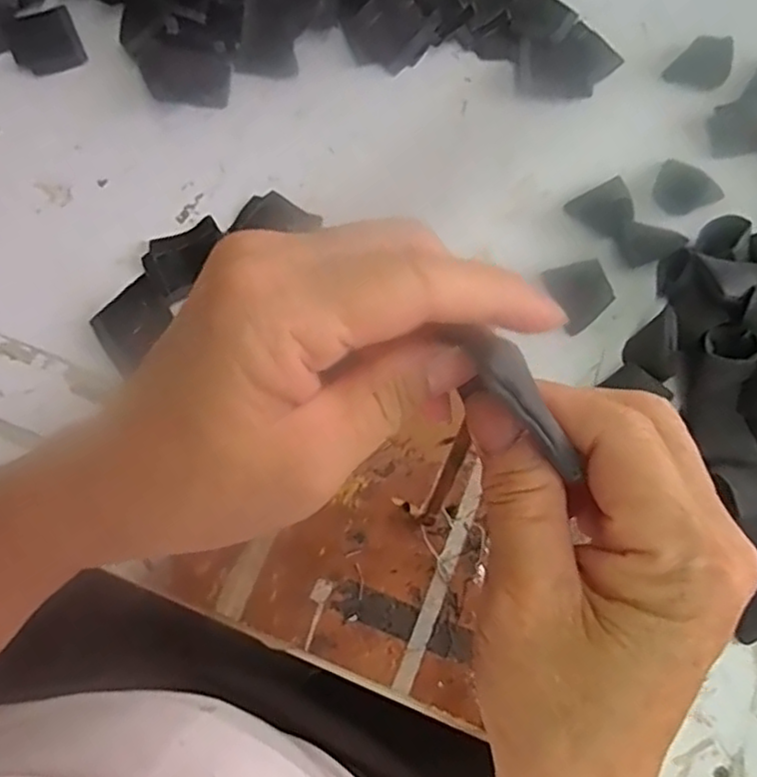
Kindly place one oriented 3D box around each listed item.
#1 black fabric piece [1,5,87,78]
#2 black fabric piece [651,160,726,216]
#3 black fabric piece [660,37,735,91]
[{"bbox_3d":[-0.237,-0.246,0.479,0.047,0.010,0.051,-25,79,-6],"label":"black fabric piece"},{"bbox_3d":[0.205,-0.135,0.454,0.039,0.005,0.040,0,71,-1],"label":"black fabric piece"},{"bbox_3d":[0.225,-0.227,0.468,0.036,0.028,0.027,43,76,12],"label":"black fabric piece"}]

